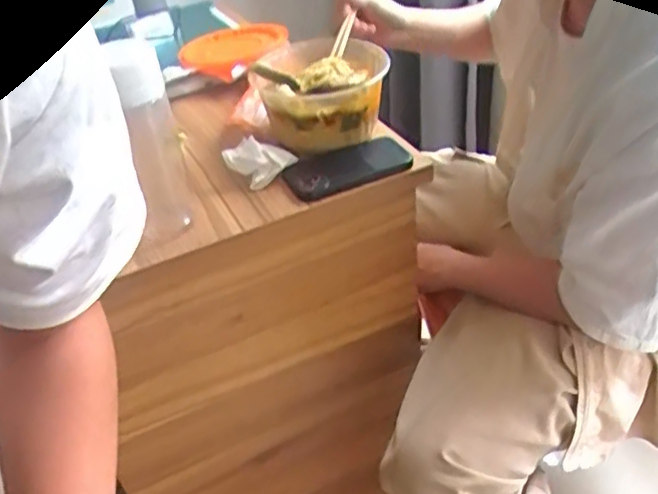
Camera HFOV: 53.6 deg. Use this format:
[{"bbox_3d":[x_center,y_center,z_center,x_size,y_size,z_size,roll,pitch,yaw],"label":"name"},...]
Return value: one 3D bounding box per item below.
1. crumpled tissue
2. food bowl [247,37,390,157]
[{"bbox_3d":[-0.084,-0.108,0.792,0.062,0.042,0.061,-32,44,-28],"label":"crumpled tissue"},{"bbox_3d":[-0.002,-0.199,0.837,0.160,0.085,0.160,-4,38,3],"label":"food bowl"}]

